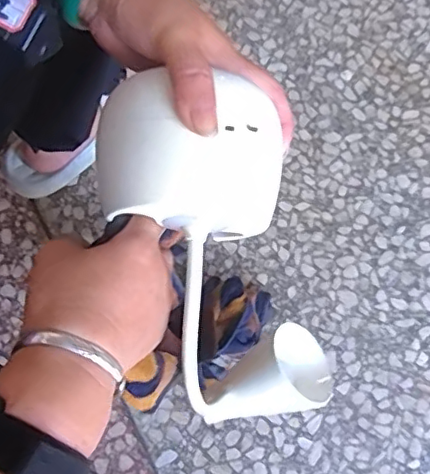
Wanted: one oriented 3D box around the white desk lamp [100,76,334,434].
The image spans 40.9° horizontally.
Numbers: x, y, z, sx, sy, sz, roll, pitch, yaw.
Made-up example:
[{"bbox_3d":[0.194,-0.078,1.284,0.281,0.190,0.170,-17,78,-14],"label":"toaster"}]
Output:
[{"bbox_3d":[0.013,0.048,0.420,0.119,0.356,0.098,-35,55,-10],"label":"white desk lamp"}]

